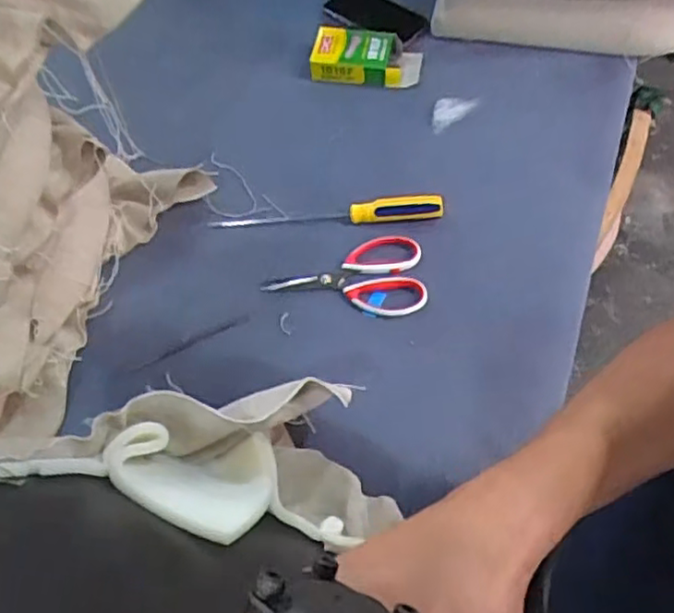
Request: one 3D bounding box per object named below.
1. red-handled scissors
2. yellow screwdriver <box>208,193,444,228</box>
[{"bbox_3d":[0.008,-0.034,0.789,0.184,0.015,0.104,-4,59,1],"label":"red-handled scissors"},{"bbox_3d":[-0.015,-0.117,0.819,0.288,0.029,0.028,-3,59,2],"label":"yellow screwdriver"}]

